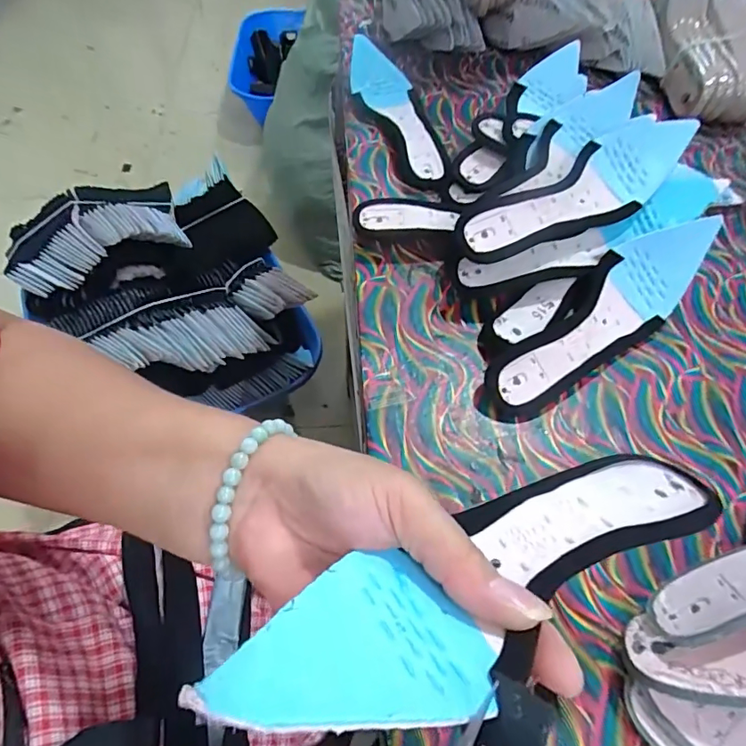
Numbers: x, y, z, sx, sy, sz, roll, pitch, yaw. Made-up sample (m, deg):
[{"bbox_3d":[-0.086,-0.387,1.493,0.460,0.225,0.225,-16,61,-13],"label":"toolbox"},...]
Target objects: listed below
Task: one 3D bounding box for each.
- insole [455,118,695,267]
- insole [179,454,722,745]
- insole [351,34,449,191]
[{"bbox_3d":[0.175,-0.156,0.418,0.240,0.037,0.083,-31,63,-20],"label":"insole"},{"bbox_3d":[0.058,0.081,0.185,0.231,0.031,0.073,-11,56,-33],"label":"insole"},{"bbox_3d":[0.027,-0.296,0.555,0.061,0.029,0.257,-15,59,-11],"label":"insole"}]

